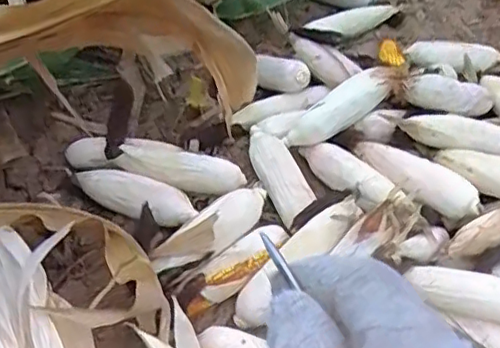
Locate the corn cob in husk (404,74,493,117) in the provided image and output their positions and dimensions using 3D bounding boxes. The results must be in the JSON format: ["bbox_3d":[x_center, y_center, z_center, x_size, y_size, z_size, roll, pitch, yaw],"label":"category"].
[{"bbox_3d":[0.333,-0.130,0.986,0.200,0.046,0.048,2,42,-31],"label":"corn cob in husk"}]

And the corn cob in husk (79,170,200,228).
[{"bbox_3d":[-0.176,0.033,0.881,0.209,0.042,0.055,19,50,12],"label":"corn cob in husk"}]

